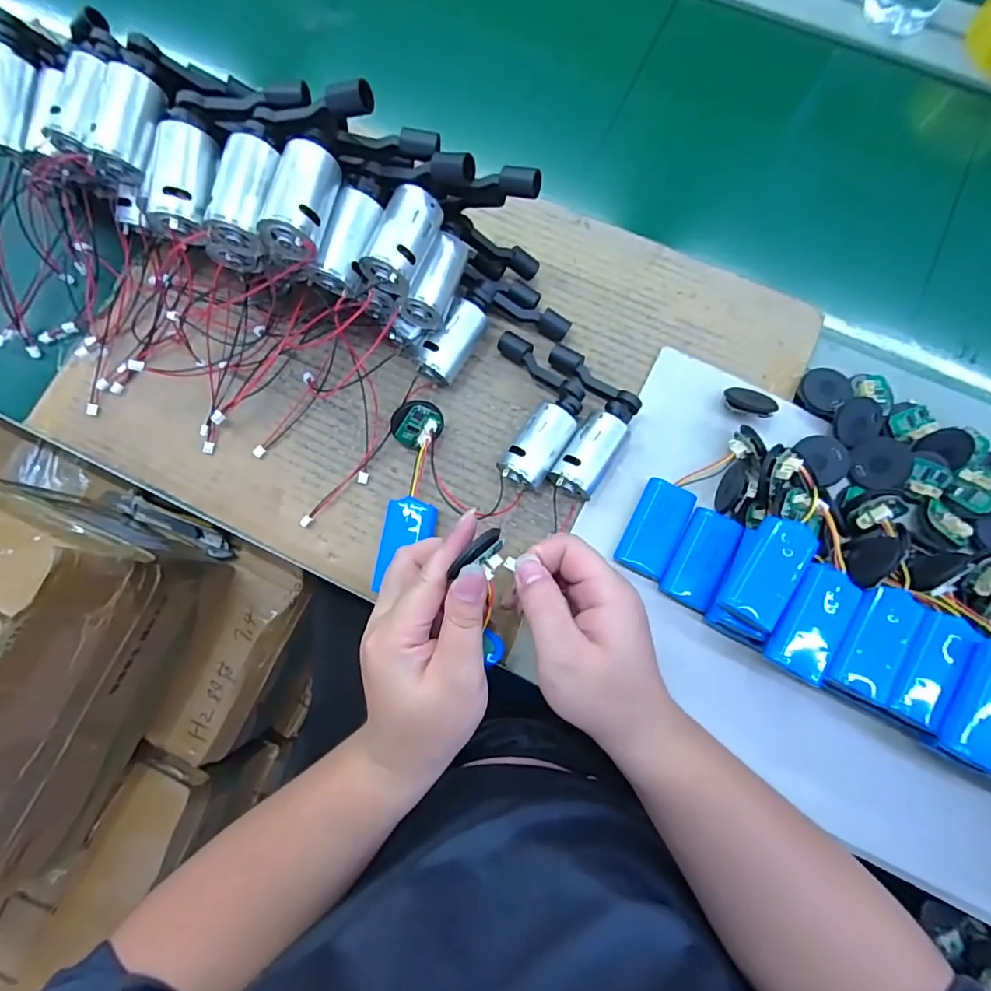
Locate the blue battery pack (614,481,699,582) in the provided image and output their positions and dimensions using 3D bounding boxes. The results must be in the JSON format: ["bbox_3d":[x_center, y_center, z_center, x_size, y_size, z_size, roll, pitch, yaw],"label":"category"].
[{"bbox_3d":[0.114,0.024,0.371,0.036,0.017,0.067,26,79,6],"label":"blue battery pack"}]

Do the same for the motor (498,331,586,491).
[{"bbox_3d":[0.034,-0.064,0.386,0.060,0.032,0.118,0,78,1],"label":"motor"}]

